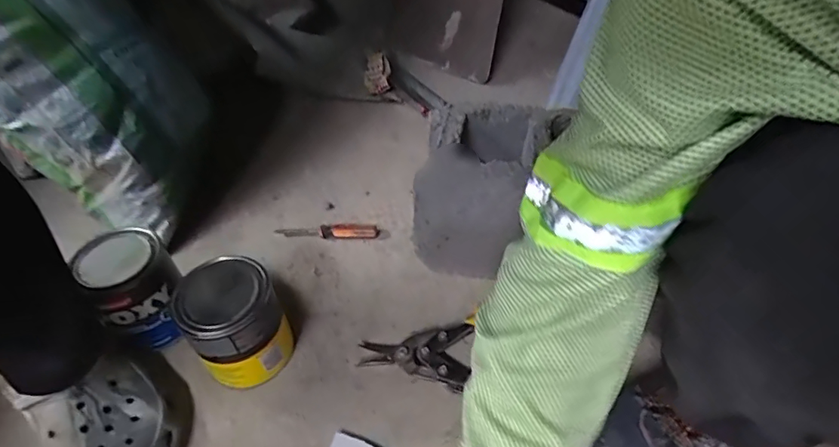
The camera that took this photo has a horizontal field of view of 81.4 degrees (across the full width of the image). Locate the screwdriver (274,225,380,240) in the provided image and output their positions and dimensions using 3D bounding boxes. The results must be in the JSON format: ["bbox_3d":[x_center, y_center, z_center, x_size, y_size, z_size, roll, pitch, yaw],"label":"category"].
[{"bbox_3d":[-0.140,0.011,0.735,0.153,0.020,0.024,-2,46,0],"label":"screwdriver"}]

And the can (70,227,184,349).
[{"bbox_3d":[-0.346,0.083,0.606,0.093,0.125,0.098,-30,53,-24],"label":"can"}]

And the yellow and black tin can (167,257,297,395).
[{"bbox_3d":[-0.213,0.118,0.572,0.099,0.127,0.096,-1,46,1],"label":"yellow and black tin can"}]

